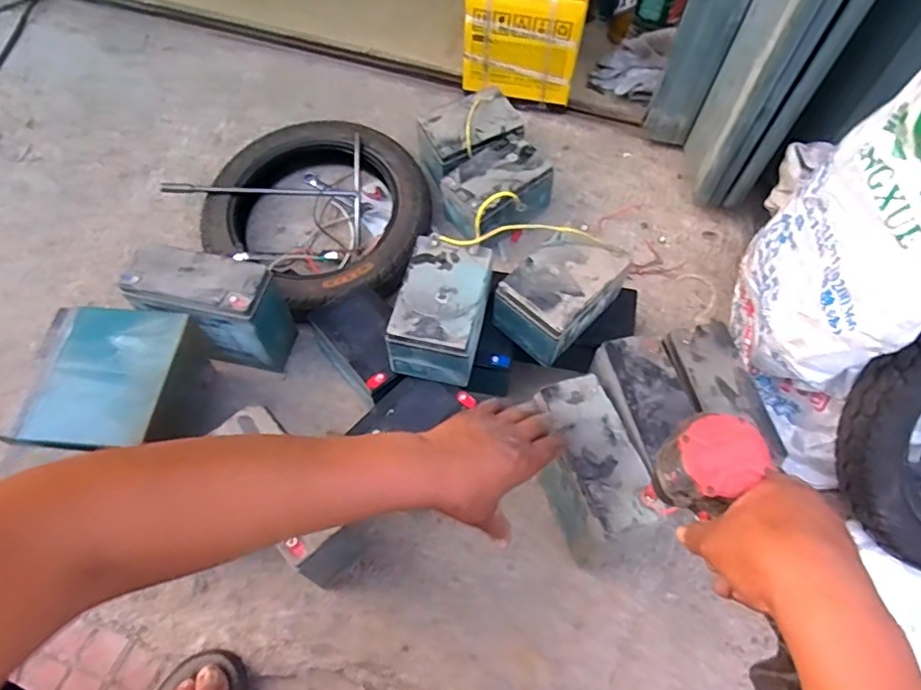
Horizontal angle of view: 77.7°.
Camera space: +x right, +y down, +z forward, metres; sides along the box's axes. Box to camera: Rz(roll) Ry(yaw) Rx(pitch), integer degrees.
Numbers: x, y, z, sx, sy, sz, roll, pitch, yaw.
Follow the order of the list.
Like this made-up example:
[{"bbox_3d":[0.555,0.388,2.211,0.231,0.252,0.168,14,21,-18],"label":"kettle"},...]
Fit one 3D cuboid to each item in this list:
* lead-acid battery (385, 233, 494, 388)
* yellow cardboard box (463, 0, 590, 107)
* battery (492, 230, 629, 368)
[{"bbox_3d":[-0.021,-0.041,0.713,0.101,0.093,0.148,12,58,5],"label":"lead-acid battery"},{"bbox_3d":[0.129,-0.620,1.034,0.195,0.166,0.346,11,58,5],"label":"yellow cardboard box"},{"bbox_3d":[0.127,-0.065,0.729,0.102,0.095,0.151,40,65,20],"label":"battery"}]

